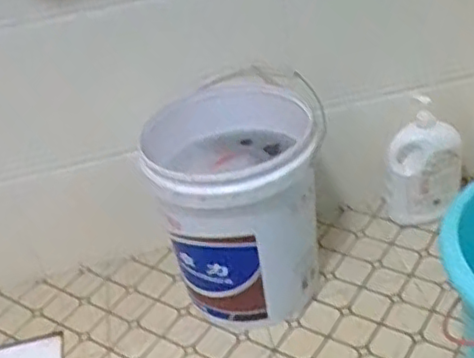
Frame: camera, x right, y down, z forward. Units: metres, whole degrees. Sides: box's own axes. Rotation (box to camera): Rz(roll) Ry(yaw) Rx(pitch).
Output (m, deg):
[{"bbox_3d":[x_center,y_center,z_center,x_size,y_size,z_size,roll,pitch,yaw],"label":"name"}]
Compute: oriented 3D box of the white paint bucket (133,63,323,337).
[{"bbox_3d":[0.008,0.044,1.244,0.296,0.397,0.328,-2,34,13],"label":"white paint bucket"}]

